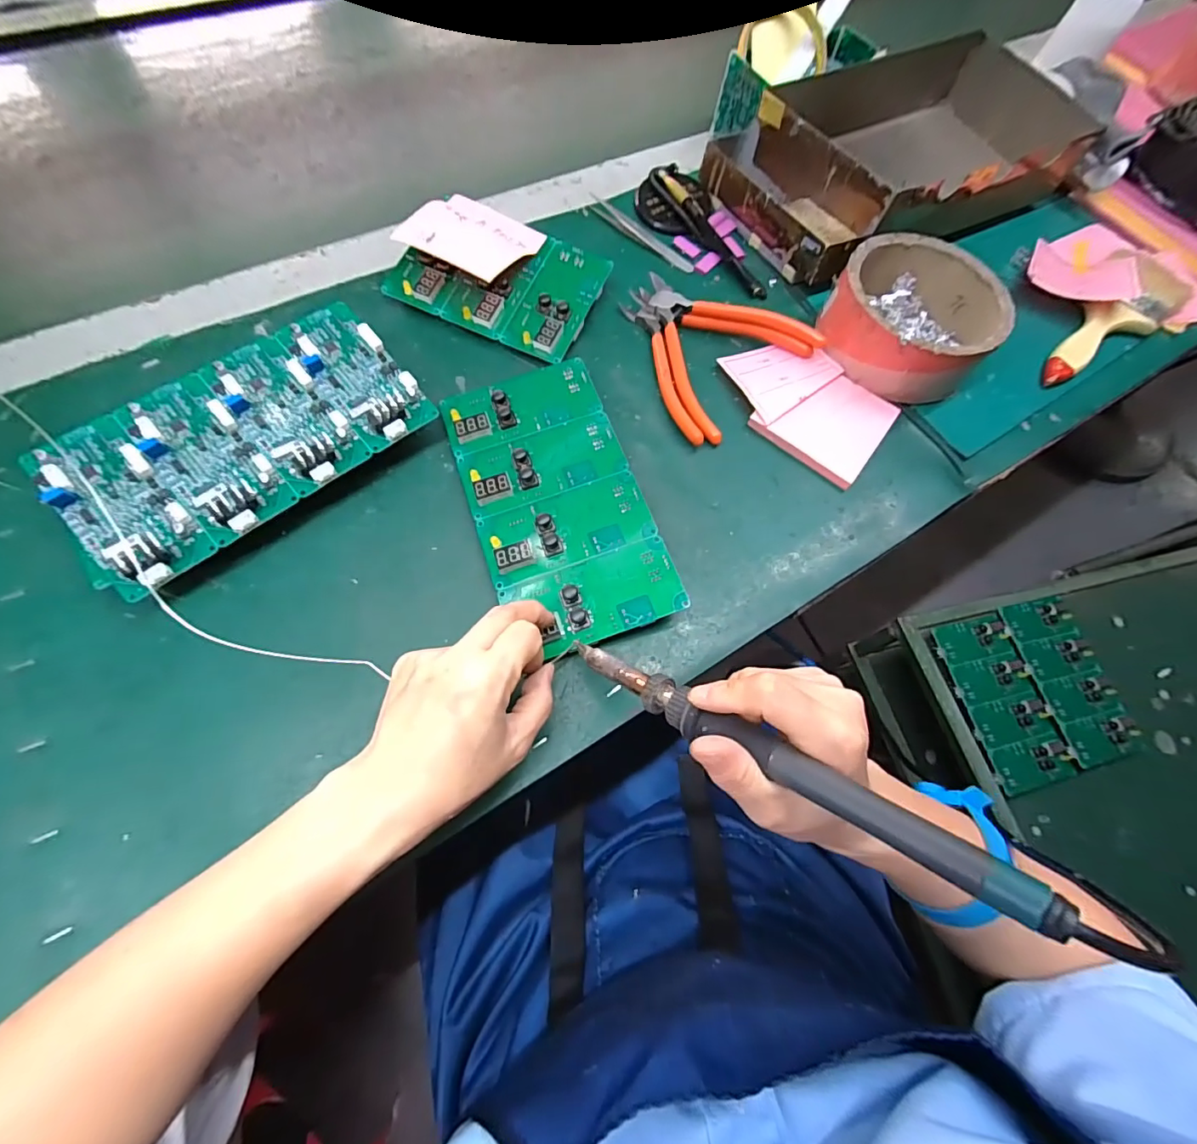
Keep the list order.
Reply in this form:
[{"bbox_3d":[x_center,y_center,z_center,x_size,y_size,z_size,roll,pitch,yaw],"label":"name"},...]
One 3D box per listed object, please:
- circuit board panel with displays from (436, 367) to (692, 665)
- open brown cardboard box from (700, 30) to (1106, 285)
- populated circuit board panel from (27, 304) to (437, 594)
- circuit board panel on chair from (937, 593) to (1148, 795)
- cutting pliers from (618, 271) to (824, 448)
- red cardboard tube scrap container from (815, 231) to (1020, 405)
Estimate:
[{"bbox_3d":[-0.028,-0.050,0.326,0.103,0.015,0.193,-18,67,-9],"label":"circuit board panel with displays"},{"bbox_3d":[0.276,-0.377,0.460,0.337,0.066,0.182,-26,72,-15],"label":"open brown cardboard box"},{"bbox_3d":[-0.213,-0.080,0.308,0.205,0.034,0.105,-40,76,-19],"label":"populated circuit board panel"},{"bbox_3d":[0.539,0.143,0.623,0.199,0.016,0.199,-11,68,-9],"label":"circuit board panel on chair"},{"bbox_3d":[0.074,-0.177,0.389,0.134,0.018,0.130,42,70,13],"label":"cutting pliers"},{"bbox_3d":[0.238,-0.195,0.389,0.119,0.050,0.122,35,69,10],"label":"red cardboard tube scrap container"}]

